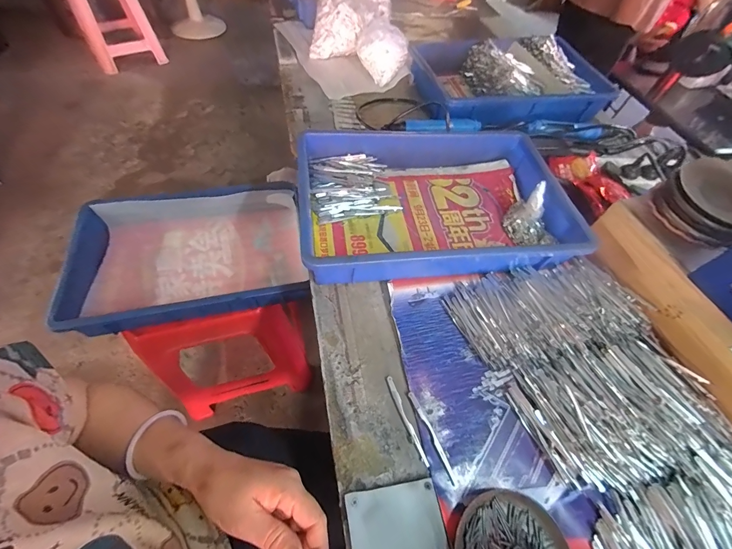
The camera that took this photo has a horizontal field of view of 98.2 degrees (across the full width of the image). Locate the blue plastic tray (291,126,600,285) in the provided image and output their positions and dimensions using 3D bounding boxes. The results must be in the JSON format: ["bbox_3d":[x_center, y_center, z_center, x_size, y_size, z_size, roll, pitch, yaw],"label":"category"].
[{"bbox_3d":[0.110,-0.121,0.529,0.435,0.079,0.287,-5,57,-8],"label":"blue plastic tray"}]

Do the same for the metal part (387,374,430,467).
[{"bbox_3d":[0.047,0.170,0.373,0.008,0.006,0.103,-16,59,-15],"label":"metal part"}]

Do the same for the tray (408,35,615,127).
[{"bbox_3d":[0.354,-0.491,0.791,0.447,0.089,0.321,-10,58,-11],"label":"tray"}]

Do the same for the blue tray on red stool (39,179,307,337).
[{"bbox_3d":[-0.337,-0.041,0.628,0.385,0.073,0.278,-10,58,-11],"label":"blue tray on red stool"}]

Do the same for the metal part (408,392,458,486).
[{"bbox_3d":[0.076,0.186,0.366,0.008,0.004,0.102,-19,60,-16],"label":"metal part"}]

